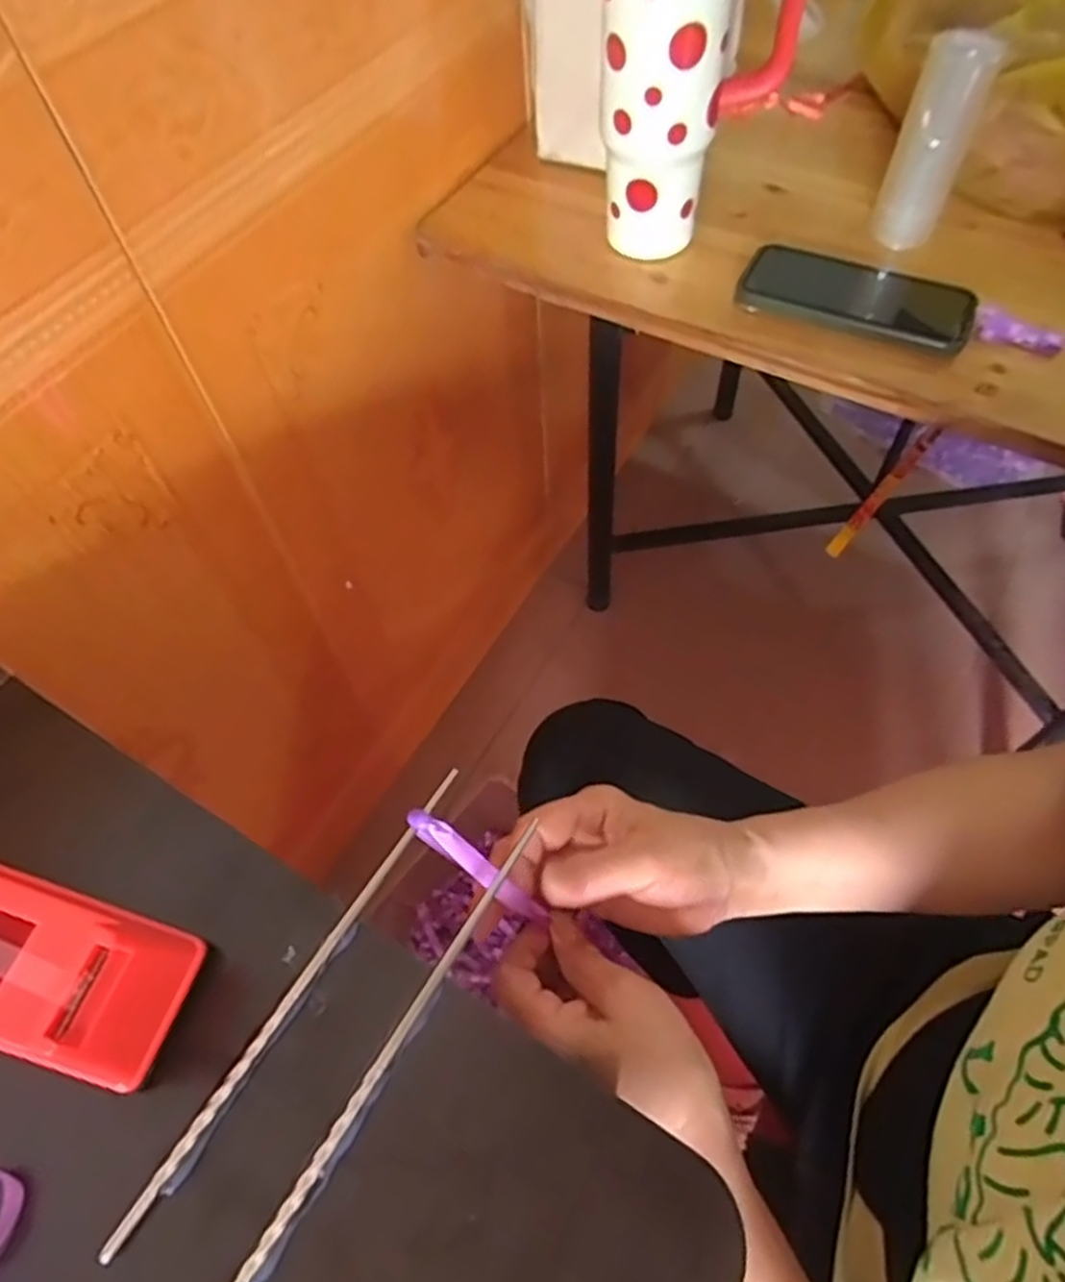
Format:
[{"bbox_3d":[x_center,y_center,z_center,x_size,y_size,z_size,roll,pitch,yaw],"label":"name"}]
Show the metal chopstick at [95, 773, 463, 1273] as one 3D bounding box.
[{"bbox_3d":[-0.098,0.147,0.331,0.006,0.006,0.223,27,64,18],"label":"metal chopstick"}]

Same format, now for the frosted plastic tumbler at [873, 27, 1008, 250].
[{"bbox_3d":[0.287,-0.354,0.552,0.047,0.145,0.055,23,63,16],"label":"frosted plastic tumbler"}]

